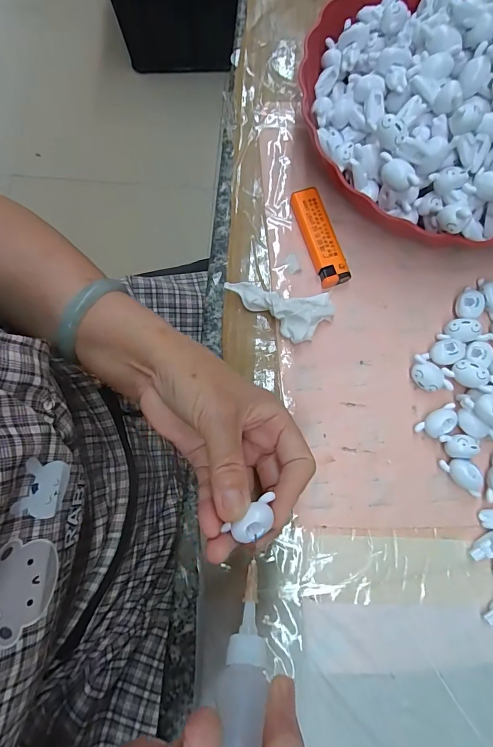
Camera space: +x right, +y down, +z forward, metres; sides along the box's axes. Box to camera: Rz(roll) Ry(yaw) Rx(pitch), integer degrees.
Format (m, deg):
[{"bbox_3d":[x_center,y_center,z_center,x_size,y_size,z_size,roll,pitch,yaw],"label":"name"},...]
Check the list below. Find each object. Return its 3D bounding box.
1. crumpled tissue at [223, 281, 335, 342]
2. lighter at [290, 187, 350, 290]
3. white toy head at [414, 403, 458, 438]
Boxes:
[{"bbox_3d":[0.026,-0.045,0.288,0.080,0.020,0.040,4,79,1],"label":"crumpled tissue"},{"bbox_3d":[0.058,-0.108,0.303,0.022,0.014,0.080,-19,80,-4],"label":"lighter"},{"bbox_3d":[0.139,0.035,0.274,0.033,0.015,0.017,-23,80,-5],"label":"white toy head"}]

